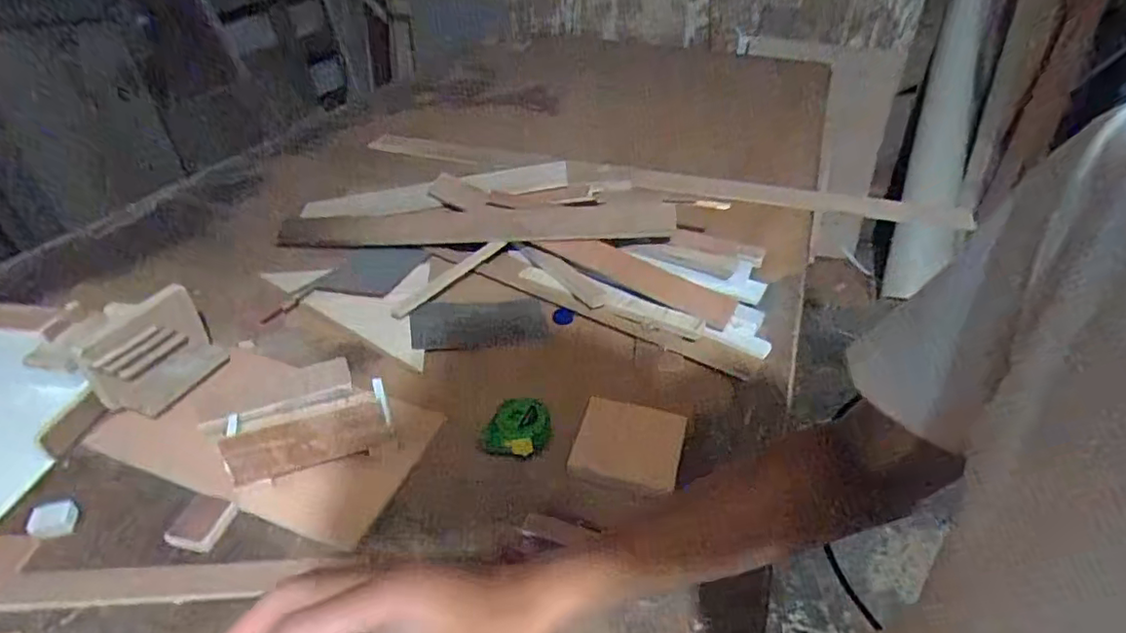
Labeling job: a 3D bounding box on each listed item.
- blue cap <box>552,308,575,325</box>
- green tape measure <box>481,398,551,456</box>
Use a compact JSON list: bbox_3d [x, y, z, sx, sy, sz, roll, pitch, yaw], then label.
[{"bbox_3d":[0.000,0.000,0.871,0.030,0.012,0.028,1,41,-1],"label":"blue cap"},{"bbox_3d":[-0.051,0.126,0.662,0.073,0.040,0.052,0,38,-1],"label":"green tape measure"}]

